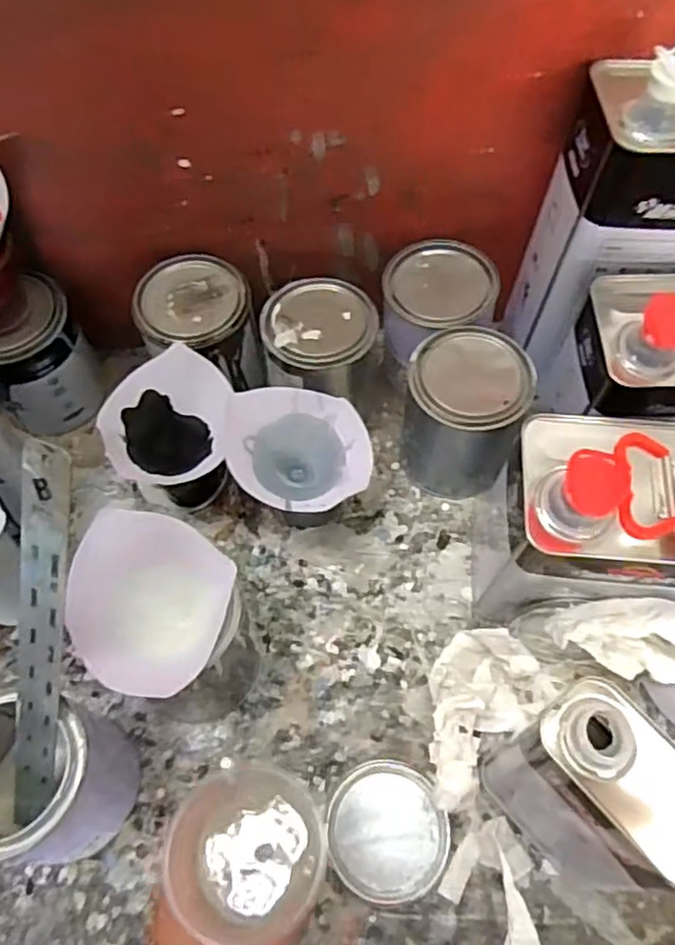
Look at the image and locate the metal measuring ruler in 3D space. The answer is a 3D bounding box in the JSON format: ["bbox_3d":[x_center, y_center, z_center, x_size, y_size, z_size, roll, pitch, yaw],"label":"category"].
[{"bbox_3d":[-0.189,0.117,0.431,0.027,0.304,0.008,15,25,2],"label":"metal measuring ruler"}]

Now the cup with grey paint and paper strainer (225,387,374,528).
[{"bbox_3d":[-0.033,-0.005,0.612,0.114,0.119,0.107,0,62,0],"label":"cup with grey paint and paper strainer"}]

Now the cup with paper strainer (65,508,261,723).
[{"bbox_3d":[-0.129,0.115,0.528,0.127,0.161,0.104,31,67,15],"label":"cup with paper strainer"}]

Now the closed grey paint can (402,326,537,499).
[{"bbox_3d":[0.113,-0.050,0.626,0.101,0.135,0.093,0,62,0],"label":"closed grey paint can"}]

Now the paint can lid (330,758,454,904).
[{"bbox_3d":[0.038,0.276,0.525,0.089,0.016,0.095,0,62,0],"label":"paint can lid"}]

